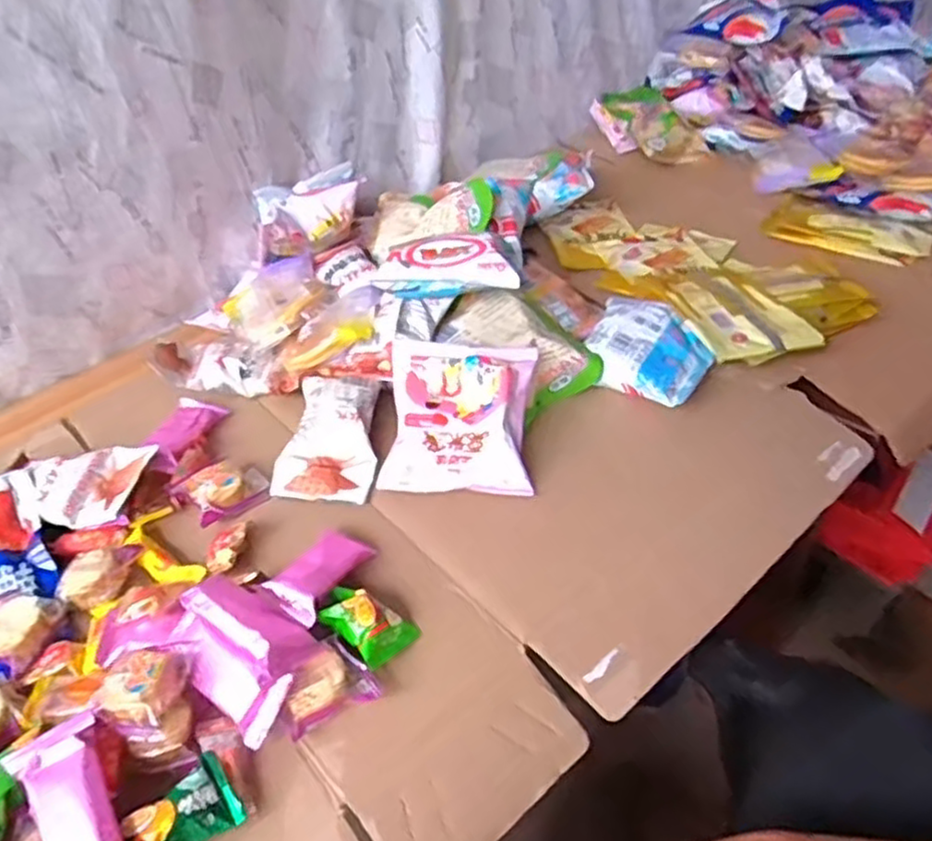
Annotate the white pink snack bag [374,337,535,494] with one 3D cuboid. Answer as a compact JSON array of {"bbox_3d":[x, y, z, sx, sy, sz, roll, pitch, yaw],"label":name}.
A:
[{"bbox_3d":[-0.004,-0.001,0.580,0.112,0.037,0.117,0,78,12],"label":"white pink snack bag"}]

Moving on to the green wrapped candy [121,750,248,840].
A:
[{"bbox_3d":[-0.152,0.212,0.393,0.053,0.024,0.035,-30,45,-24],"label":"green wrapped candy"}]

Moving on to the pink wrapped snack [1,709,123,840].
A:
[{"bbox_3d":[-0.206,0.203,0.380,0.043,0.015,0.096,-27,58,-21],"label":"pink wrapped snack"}]

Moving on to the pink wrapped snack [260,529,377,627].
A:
[{"bbox_3d":[-0.096,0.100,0.492,0.037,0.020,0.082,15,31,25],"label":"pink wrapped snack"}]

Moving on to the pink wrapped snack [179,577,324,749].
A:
[{"bbox_3d":[-0.137,0.139,0.449,0.090,0.047,0.064,28,52,34],"label":"pink wrapped snack"}]

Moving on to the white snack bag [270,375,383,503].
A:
[{"bbox_3d":[-0.110,0.014,0.598,0.075,0.024,0.112,4,68,3],"label":"white snack bag"}]

